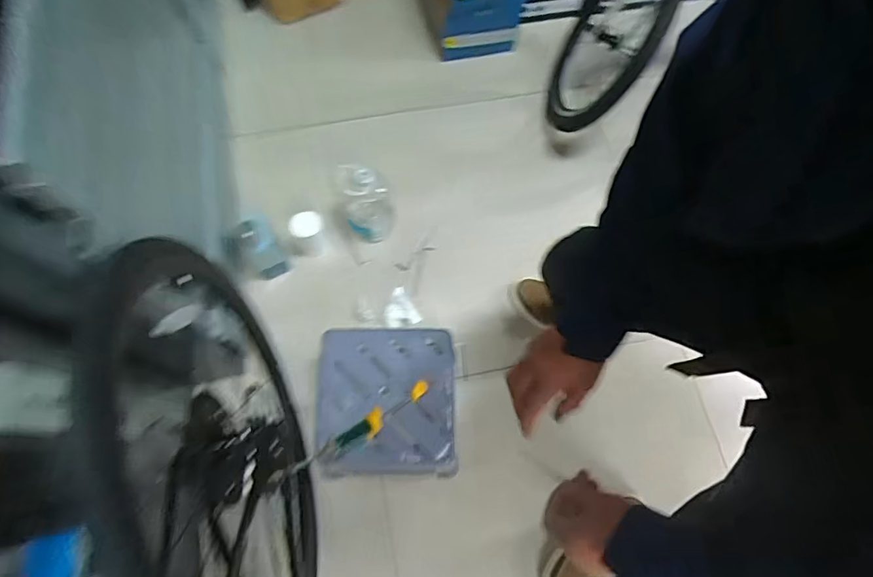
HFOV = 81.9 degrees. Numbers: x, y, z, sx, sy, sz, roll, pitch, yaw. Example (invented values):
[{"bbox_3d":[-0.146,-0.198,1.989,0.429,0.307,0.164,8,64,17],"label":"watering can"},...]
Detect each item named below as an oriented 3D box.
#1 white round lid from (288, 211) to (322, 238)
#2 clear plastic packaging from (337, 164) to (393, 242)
[{"bbox_3d":[-0.307,-0.150,1.176,0.075,0.017,0.061,-19,72,-9],"label":"white round lid"},{"bbox_3d":[-0.164,-0.192,1.200,0.114,0.215,0.103,1,70,-2],"label":"clear plastic packaging"}]

